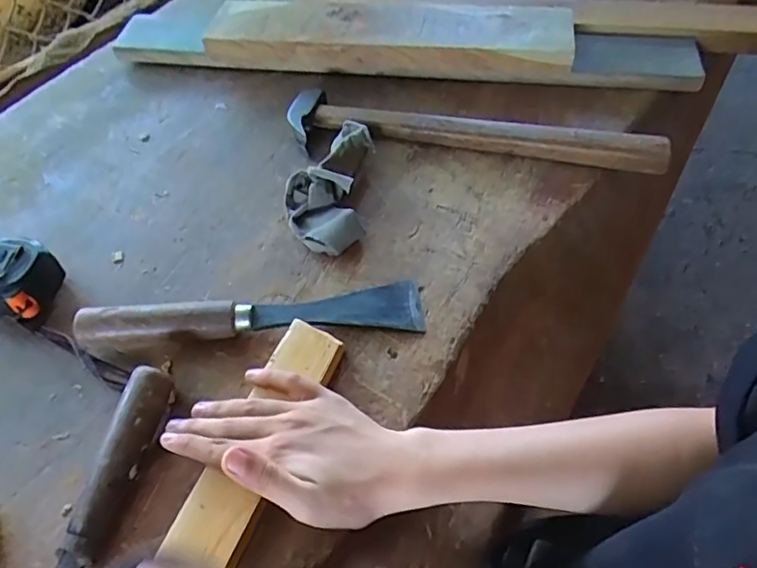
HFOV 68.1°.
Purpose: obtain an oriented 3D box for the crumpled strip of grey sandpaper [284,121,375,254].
[{"bbox_3d":[-0.046,-0.093,0.515,0.073,0.042,0.142,3,54,6],"label":"crumpled strip of grey sandpaper"}]

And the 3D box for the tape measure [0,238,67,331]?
[{"bbox_3d":[-0.299,-0.002,0.454,0.060,0.047,0.059,6,55,8],"label":"tape measure"}]

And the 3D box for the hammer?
[{"bbox_3d":[0.088,-0.136,0.545,0.363,0.030,0.073,11,56,12],"label":"hammer"}]

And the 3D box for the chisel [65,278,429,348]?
[{"bbox_3d":[-0.097,0.021,0.438,0.259,0.029,0.043,-5,54,0],"label":"chisel"}]

